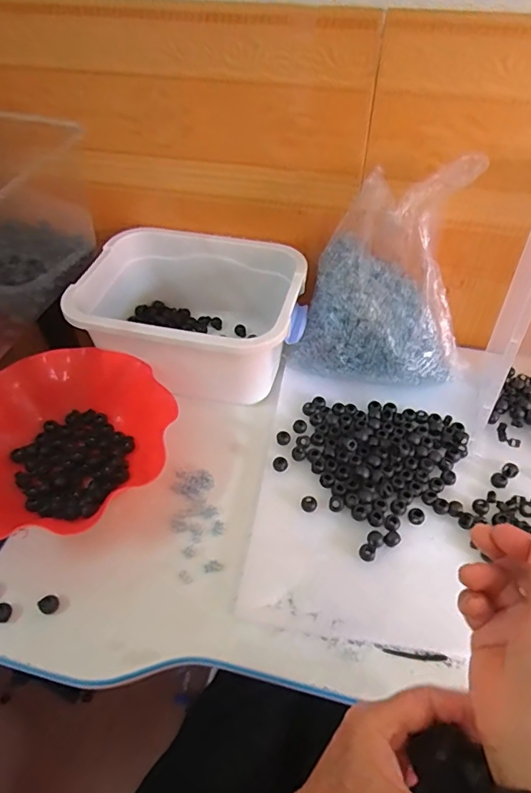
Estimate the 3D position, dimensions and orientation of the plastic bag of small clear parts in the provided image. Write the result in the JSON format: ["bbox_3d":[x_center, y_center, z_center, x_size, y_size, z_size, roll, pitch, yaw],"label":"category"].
[{"bbox_3d":[0.136,-0.124,0.527,0.187,0.209,0.125,12,55,11],"label":"plastic bag of small clear parts"}]

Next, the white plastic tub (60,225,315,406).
[{"bbox_3d":[-0.084,-0.103,0.606,0.247,0.124,0.180,10,55,9],"label":"white plastic tub"}]

